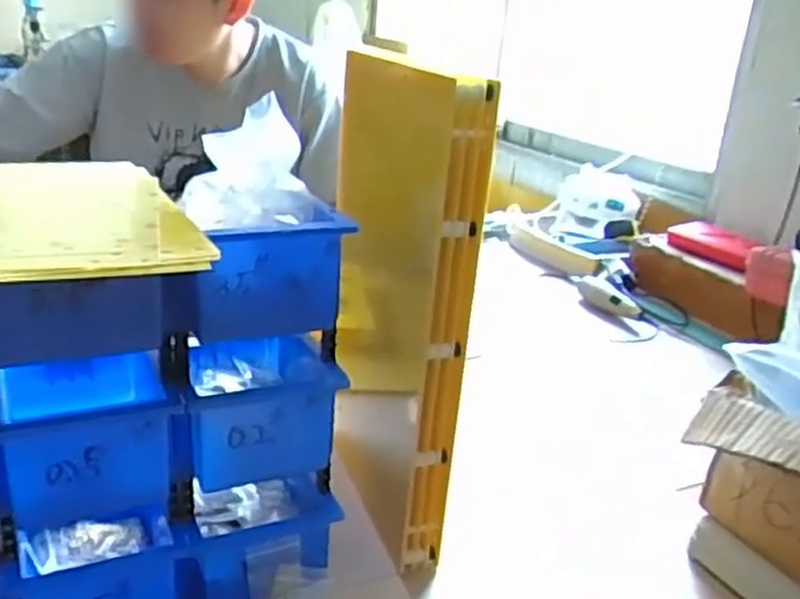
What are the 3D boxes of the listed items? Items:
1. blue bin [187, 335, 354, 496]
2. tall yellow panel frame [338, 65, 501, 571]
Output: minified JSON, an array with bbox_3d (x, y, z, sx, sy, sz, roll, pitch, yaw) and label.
[{"bbox_3d":[-0.118,0.066,0.596,0.105,0.074,0.169,-3,23,-21],"label":"blue bin"},{"bbox_3d":[-0.015,0.000,0.647,0.030,0.381,0.214,-5,23,-27],"label":"tall yellow panel frame"}]

